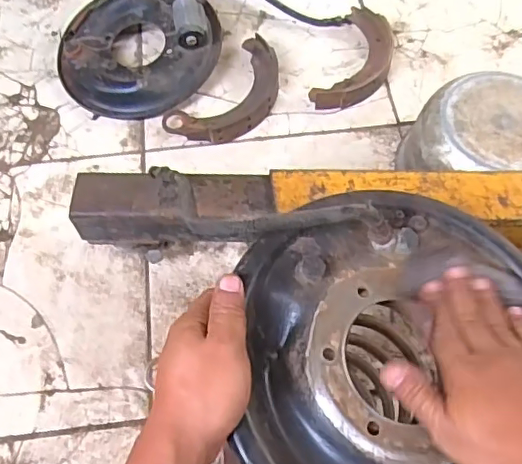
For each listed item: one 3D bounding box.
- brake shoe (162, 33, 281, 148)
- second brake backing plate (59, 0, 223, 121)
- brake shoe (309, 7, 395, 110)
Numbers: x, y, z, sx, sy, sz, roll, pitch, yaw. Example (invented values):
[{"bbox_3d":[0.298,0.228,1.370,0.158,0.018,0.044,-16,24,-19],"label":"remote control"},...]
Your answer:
[{"bbox_3d":[-0.043,-0.216,0.903,0.114,0.032,0.221,39,71,17],"label":"brake shoe"},{"bbox_3d":[-0.202,-0.309,0.917,0.259,0.082,0.244,0,65,1],"label":"second brake backing plate"},{"bbox_3d":[0.164,-0.281,0.929,0.098,0.034,0.211,22,67,11],"label":"brake shoe"}]

